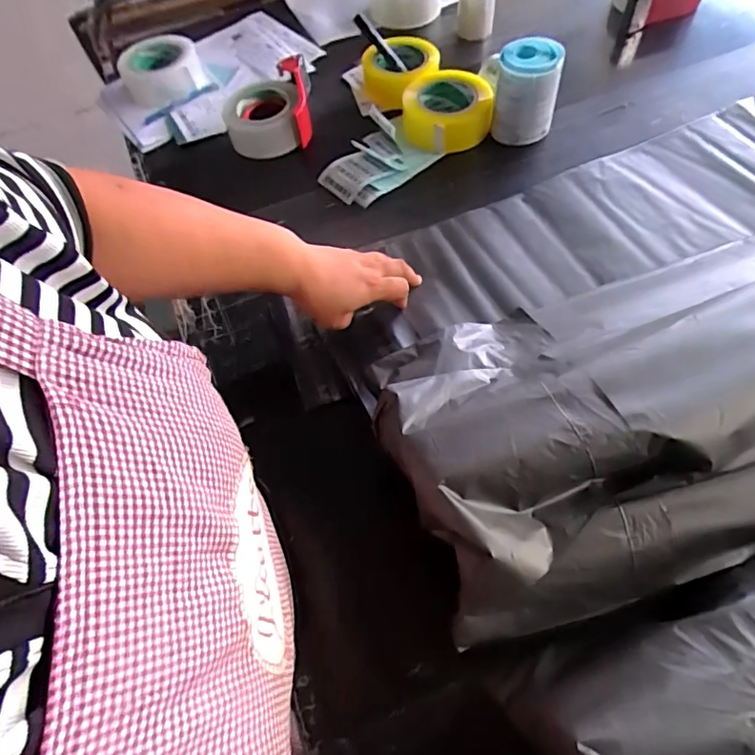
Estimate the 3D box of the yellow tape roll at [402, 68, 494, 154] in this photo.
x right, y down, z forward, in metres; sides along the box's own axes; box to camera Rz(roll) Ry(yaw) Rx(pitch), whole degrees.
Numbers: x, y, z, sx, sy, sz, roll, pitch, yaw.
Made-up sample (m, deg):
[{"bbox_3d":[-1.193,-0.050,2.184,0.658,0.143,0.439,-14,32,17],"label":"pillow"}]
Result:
[{"bbox_3d":[0.098,-0.377,0.763,0.127,0.047,0.119,0,60,4],"label":"yellow tape roll"}]

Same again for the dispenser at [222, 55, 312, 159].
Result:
[{"bbox_3d":[-0.161,-0.395,0.787,0.124,0.055,0.165,-7,60,0],"label":"dispenser"}]

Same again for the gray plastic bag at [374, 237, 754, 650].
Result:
[{"bbox_3d":[0.290,0.005,0.471,0.568,0.125,0.287,-20,61,-8],"label":"gray plastic bag"}]

